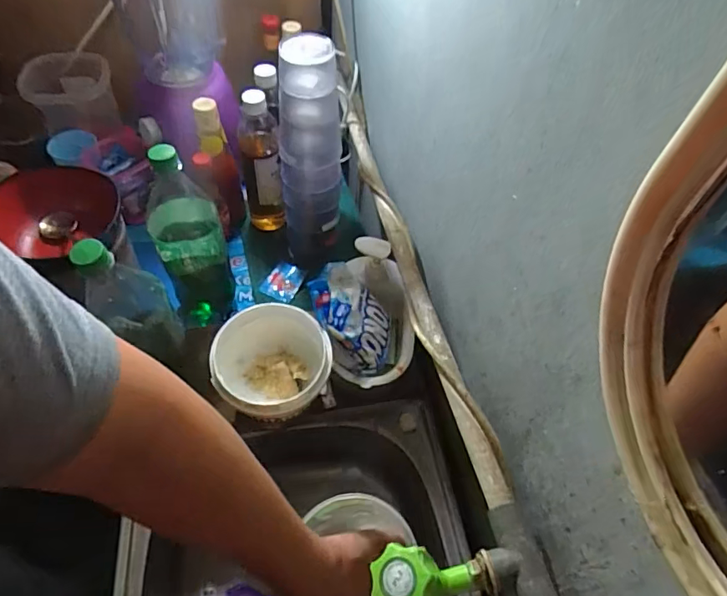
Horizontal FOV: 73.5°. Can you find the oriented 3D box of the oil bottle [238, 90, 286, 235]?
[{"bbox_3d":[-0.163,-0.212,0.775,0.059,0.241,0.076,-8,54,-12],"label":"oil bottle"}]

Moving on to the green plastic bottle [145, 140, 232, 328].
[{"bbox_3d":[-0.226,-0.078,0.639,0.075,0.274,0.085,-8,54,-12],"label":"green plastic bottle"}]

